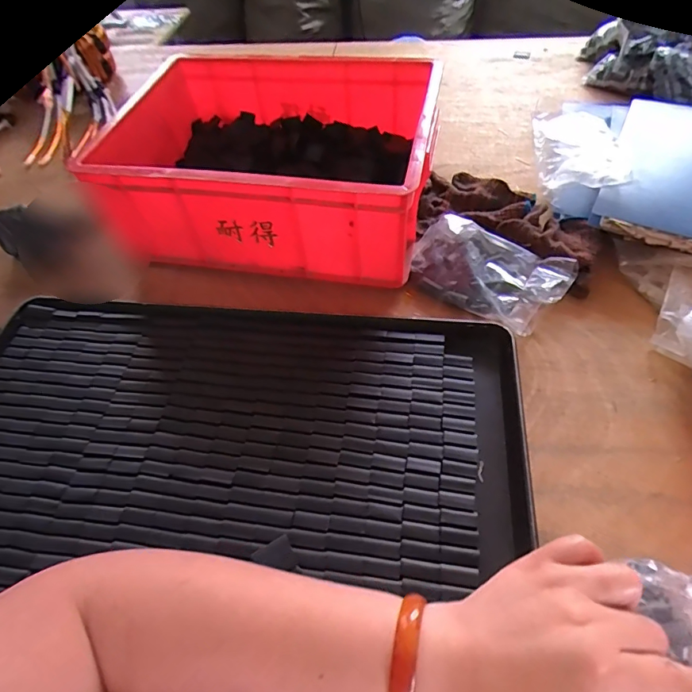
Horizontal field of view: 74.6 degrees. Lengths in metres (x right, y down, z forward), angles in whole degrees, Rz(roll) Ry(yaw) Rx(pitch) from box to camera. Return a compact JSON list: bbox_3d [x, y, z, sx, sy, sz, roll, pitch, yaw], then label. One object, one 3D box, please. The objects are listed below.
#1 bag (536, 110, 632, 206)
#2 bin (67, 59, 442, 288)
[{"bbox_3d":[0.321,-0.269,0.624,0.112,0.031,0.188,2,54,6],"label":"bag"},{"bbox_3d":[-0.089,-0.259,0.617,0.419,0.158,0.336,9,54,10],"label":"bin"}]

